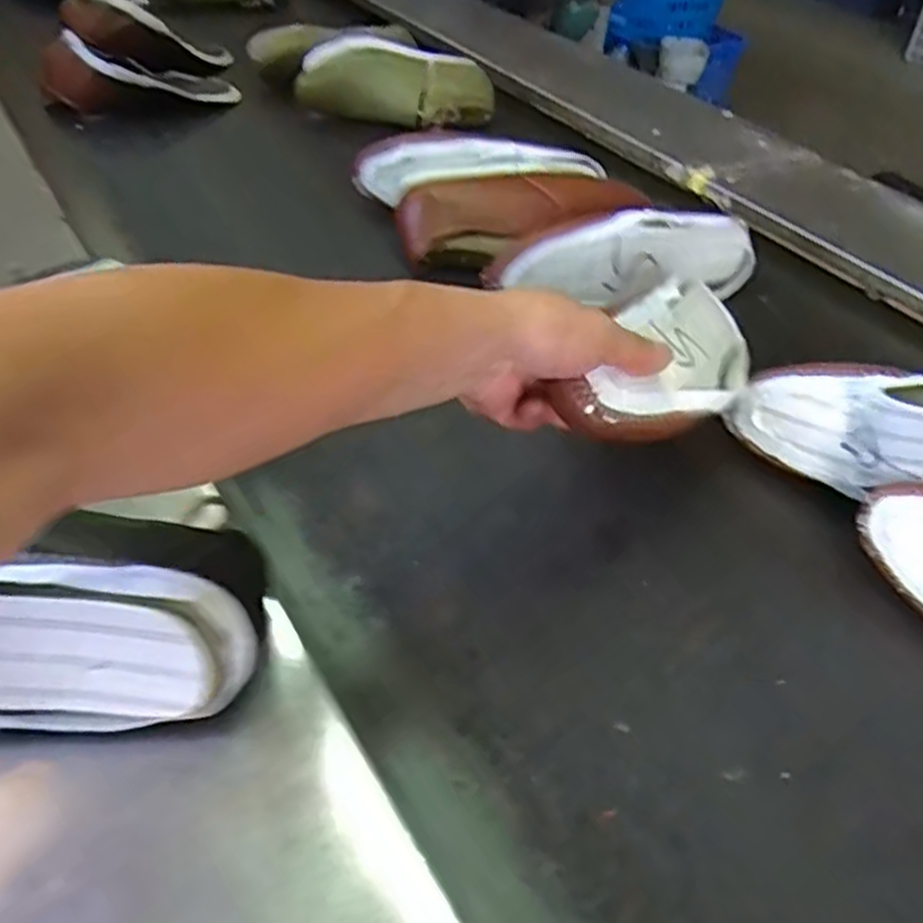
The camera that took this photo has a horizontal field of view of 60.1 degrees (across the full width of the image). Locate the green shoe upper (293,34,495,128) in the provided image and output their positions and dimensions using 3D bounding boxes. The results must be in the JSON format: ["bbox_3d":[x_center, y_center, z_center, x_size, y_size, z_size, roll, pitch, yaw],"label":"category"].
[{"bbox_3d":[-0.090,-0.525,1.111,0.269,0.084,0.112,6,42,2],"label":"green shoe upper"}]

